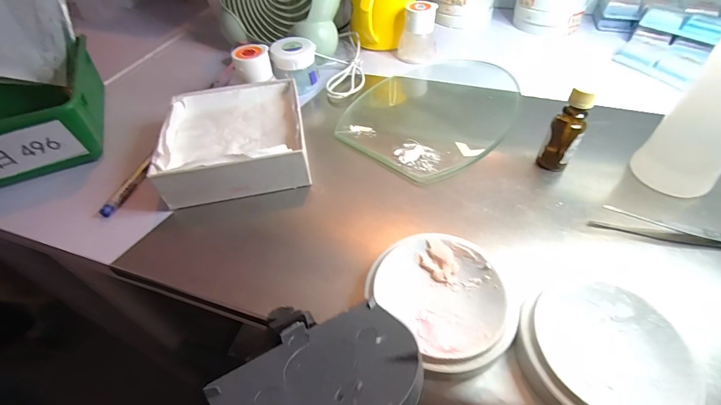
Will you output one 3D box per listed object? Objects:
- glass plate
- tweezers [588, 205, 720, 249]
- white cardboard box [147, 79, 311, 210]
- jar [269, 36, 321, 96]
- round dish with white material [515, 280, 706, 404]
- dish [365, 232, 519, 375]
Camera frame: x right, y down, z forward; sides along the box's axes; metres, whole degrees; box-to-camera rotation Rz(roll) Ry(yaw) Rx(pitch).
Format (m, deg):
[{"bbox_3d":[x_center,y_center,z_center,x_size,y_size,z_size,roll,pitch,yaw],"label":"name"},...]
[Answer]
[{"bbox_3d":[0.089,-0.113,0.387,0.151,0.007,0.235,30,58,26],"label":"glass plate"},{"bbox_3d":[0.238,0.021,0.264,0.118,0.005,0.019,12,50,13],"label":"tweezers"},{"bbox_3d":[-0.116,-0.064,0.333,0.121,0.045,0.132,-11,49,-6],"label":"white cardboard box"},{"bbox_3d":[-0.076,-0.159,0.410,0.049,0.047,0.051,-2,49,2],"label":"jar"},{"bbox_3d":[0.137,0.087,0.202,0.084,0.024,0.082,-2,49,2],"label":"round dish with white material"},{"bbox_3d":[0.055,0.061,0.228,0.079,0.026,0.088,-29,53,-20],"label":"dish"}]

